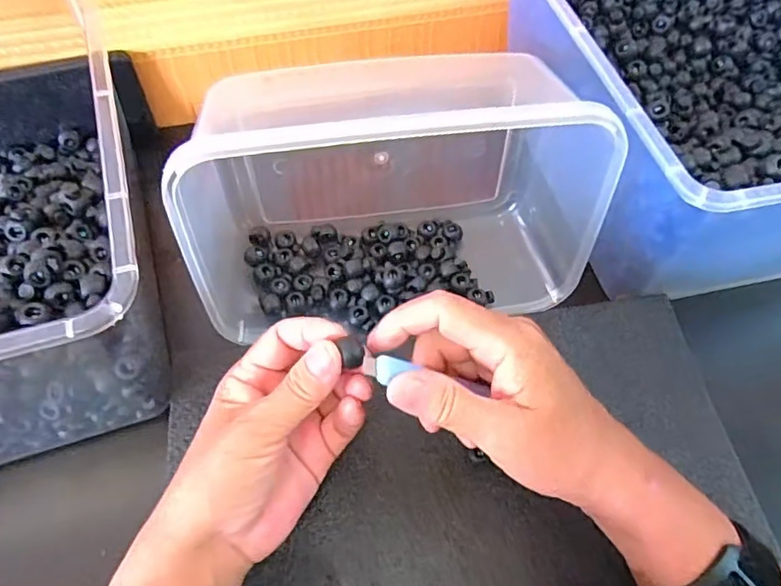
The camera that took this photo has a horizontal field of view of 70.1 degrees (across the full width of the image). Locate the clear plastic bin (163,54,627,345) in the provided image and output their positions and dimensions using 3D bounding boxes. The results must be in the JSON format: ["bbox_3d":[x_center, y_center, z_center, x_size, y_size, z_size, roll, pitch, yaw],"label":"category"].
[{"bbox_3d":[0.006,-0.058,0.350,0.246,0.142,0.101,-5,59,-6],"label":"clear plastic bin"}]

